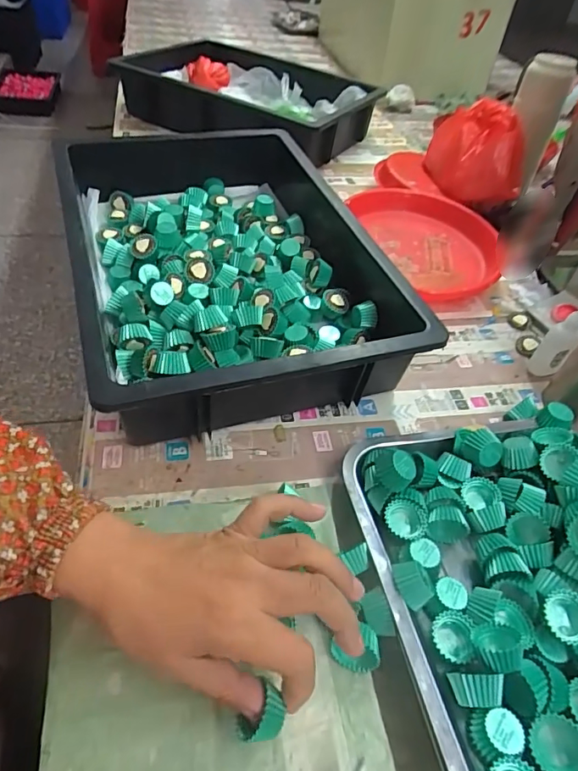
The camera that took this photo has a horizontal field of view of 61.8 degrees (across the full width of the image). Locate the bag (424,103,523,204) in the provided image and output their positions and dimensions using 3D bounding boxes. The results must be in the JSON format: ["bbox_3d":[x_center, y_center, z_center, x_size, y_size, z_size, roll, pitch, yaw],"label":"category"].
[{"bbox_3d":[0.280,-0.360,0.747,0.067,0.129,0.170,-25,55,-27],"label":"bag"}]

